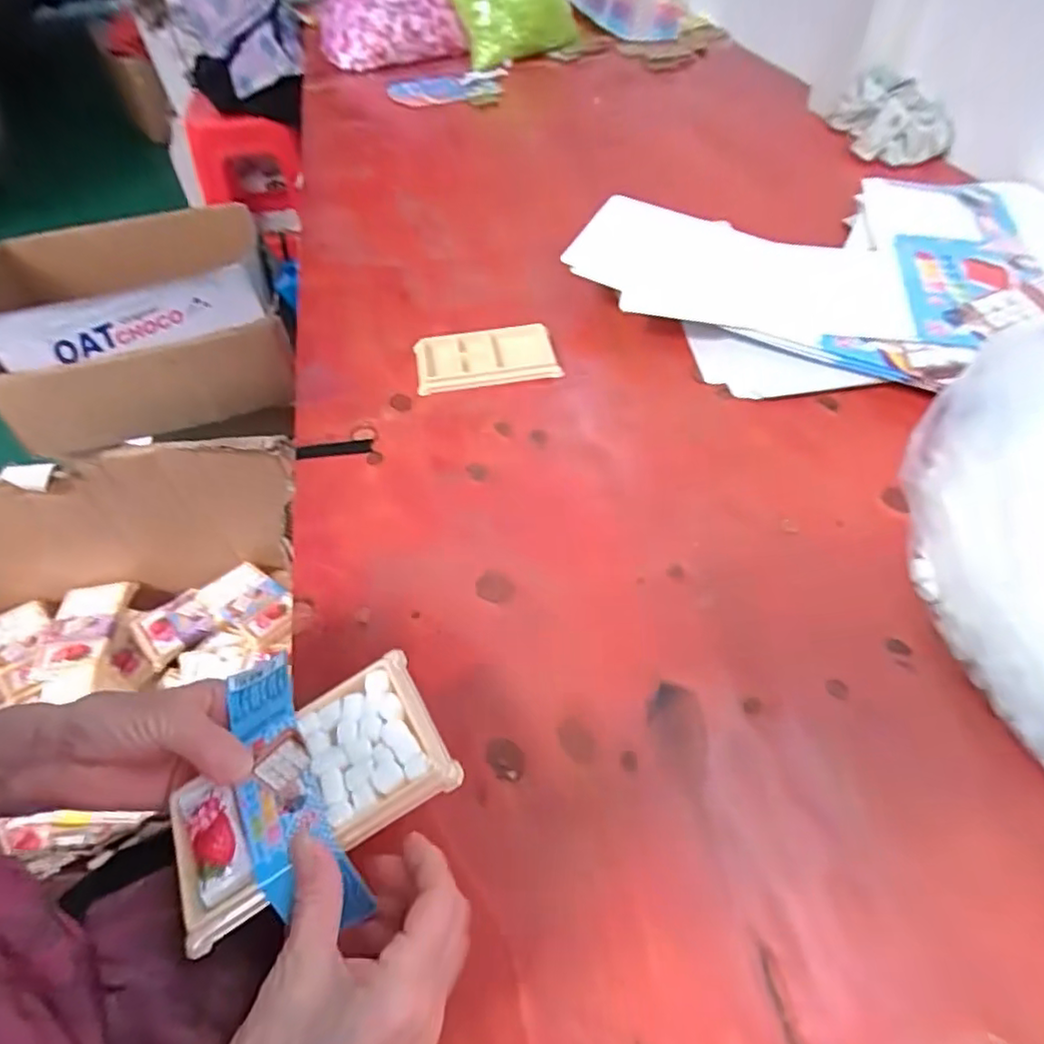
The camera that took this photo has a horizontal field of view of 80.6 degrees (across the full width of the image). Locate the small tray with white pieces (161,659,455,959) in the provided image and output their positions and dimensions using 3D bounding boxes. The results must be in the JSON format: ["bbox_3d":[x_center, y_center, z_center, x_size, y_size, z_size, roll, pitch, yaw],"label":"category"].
[{"bbox_3d":[-0.104,0.129,0.299,0.132,0.021,0.072,-26,53,-17],"label":"small tray with white pieces"}]

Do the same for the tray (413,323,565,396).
[{"bbox_3d":[-0.037,-0.164,0.610,0.135,0.016,0.078,-9,48,-2],"label":"tray"}]

